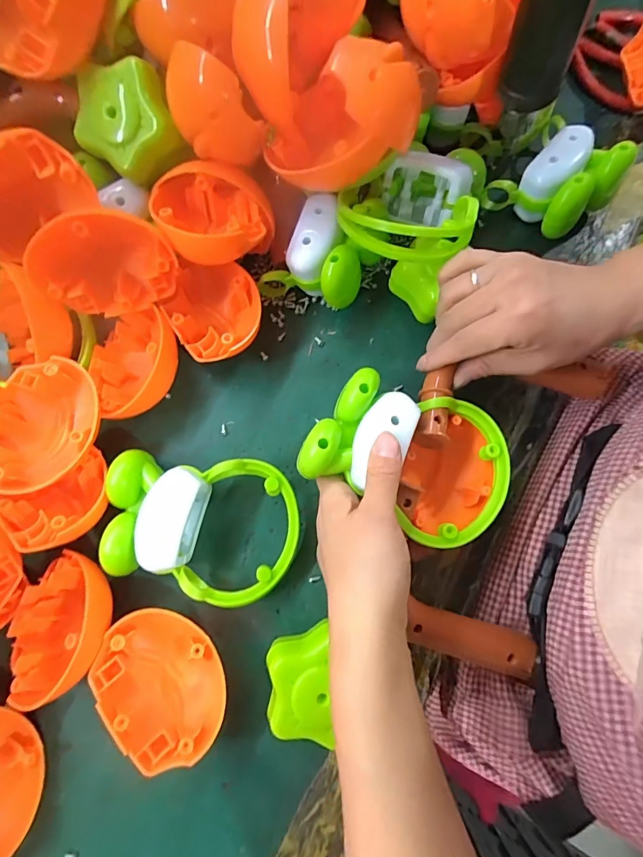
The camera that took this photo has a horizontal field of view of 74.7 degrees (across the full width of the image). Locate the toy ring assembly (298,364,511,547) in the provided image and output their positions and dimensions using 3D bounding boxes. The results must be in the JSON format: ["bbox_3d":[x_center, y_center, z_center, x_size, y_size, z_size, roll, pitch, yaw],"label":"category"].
[{"bbox_3d":[0.065,0.019,0.286,0.130,0.062,0.096,31,79,7],"label":"toy ring assembly"}]

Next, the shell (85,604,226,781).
[{"bbox_3d":[-0.102,0.164,0.280,0.071,0.045,0.094,-38,79,-8],"label":"shell"}]

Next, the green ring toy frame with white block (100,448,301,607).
[{"bbox_3d":[-0.081,0.073,0.294,0.130,0.047,0.104,4,77,1],"label":"green ring toy frame with white block"}]

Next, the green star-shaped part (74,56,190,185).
[{"bbox_3d":[-0.129,-0.201,0.277,0.060,0.020,0.059,-18,115,10],"label":"green star-shaped part"}]

